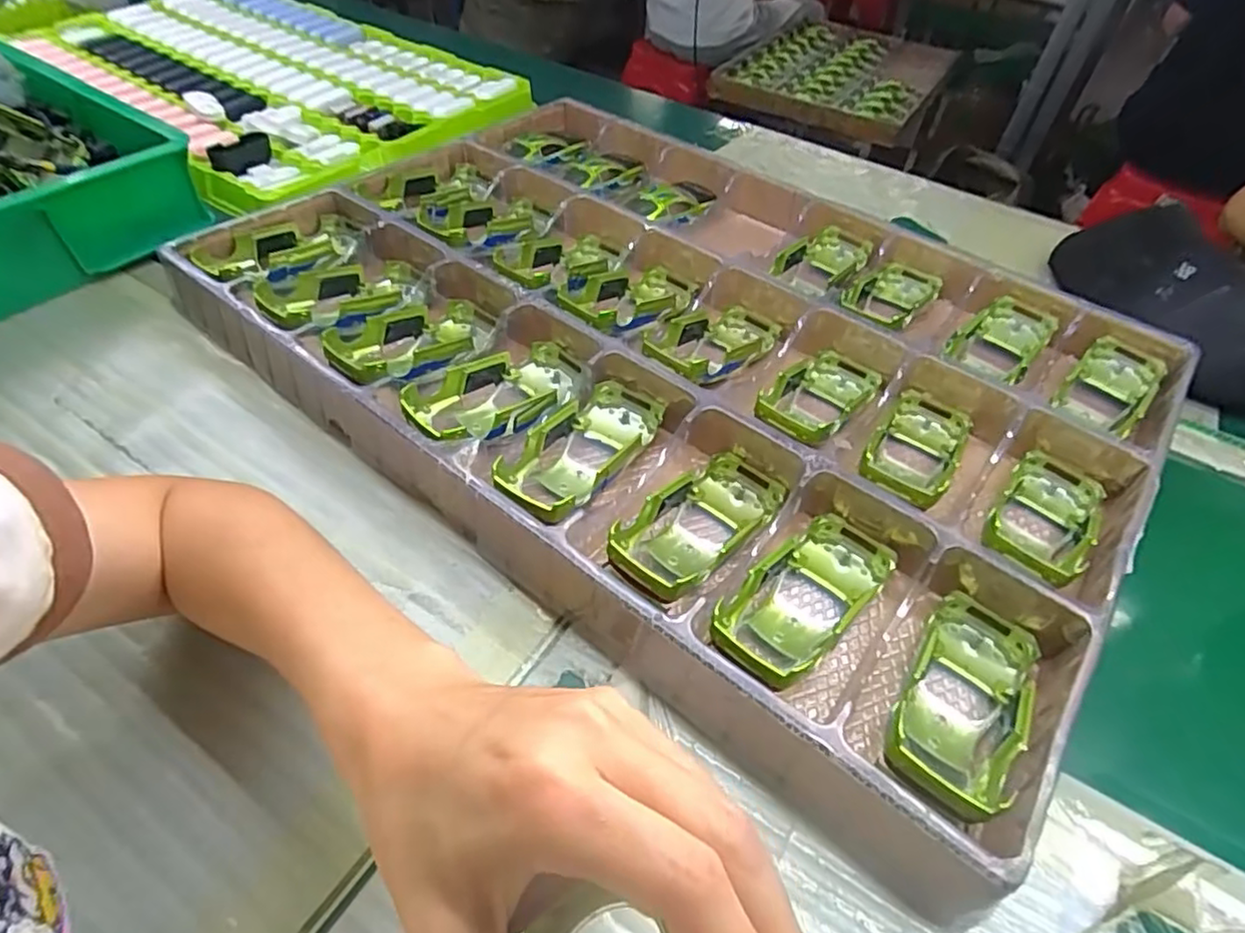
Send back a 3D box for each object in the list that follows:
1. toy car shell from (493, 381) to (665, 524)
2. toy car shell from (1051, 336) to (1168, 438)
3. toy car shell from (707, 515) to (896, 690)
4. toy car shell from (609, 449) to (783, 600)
[{"bbox_3d":[-0.026,-0.006,0.419,0.057,0.036,0.136,26,39,16],"label":"toy car shell"},{"bbox_3d":[0.375,-0.063,0.509,0.054,0.030,0.077,36,55,23],"label":"toy car shell"},{"bbox_3d":[0.097,0.070,0.358,0.052,0.048,0.134,38,56,25],"label":"toy car shell"},{"bbox_3d":[0.043,0.037,0.389,0.053,0.038,0.133,34,36,21],"label":"toy car shell"}]

